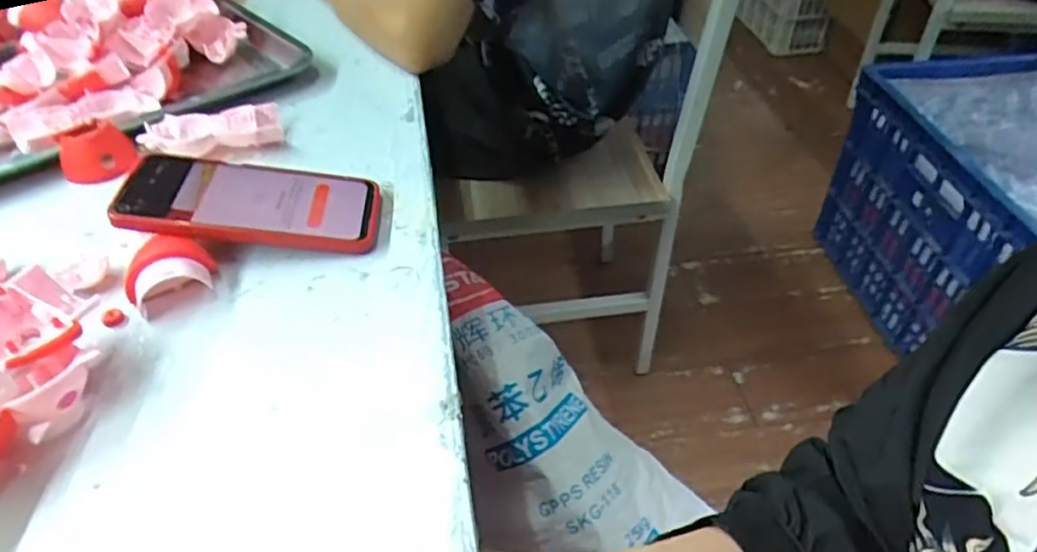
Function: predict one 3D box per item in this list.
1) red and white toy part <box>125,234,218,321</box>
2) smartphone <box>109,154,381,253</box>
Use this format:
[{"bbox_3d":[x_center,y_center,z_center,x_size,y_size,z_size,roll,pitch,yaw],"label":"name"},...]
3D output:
[{"bbox_3d":[-0.219,-0.002,0.423,0.051,0.031,0.041,-27,49,-25],"label":"red and white toy part"},{"bbox_3d":[-0.181,-0.051,0.463,0.162,0.015,0.081,4,42,-12],"label":"smartphone"}]

